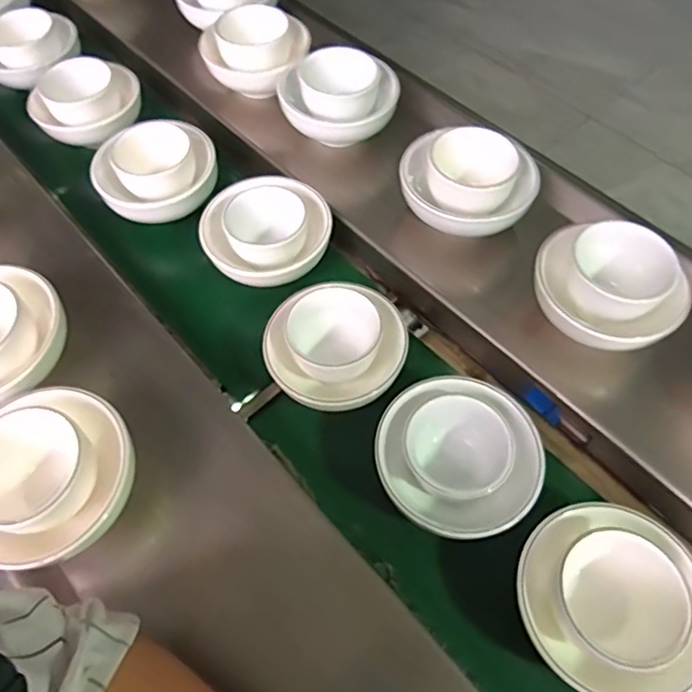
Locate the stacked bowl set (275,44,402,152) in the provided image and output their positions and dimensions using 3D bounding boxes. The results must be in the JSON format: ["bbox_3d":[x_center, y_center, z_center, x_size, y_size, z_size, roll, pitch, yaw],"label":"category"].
[{"bbox_3d":[-0.007,-0.251,0.595,0.116,0.065,0.093,28,89,12],"label":"stacked bowl set"}]

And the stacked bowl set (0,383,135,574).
[{"bbox_3d":[-0.203,0.091,0.390,0.091,0.065,0.106,0,60,0],"label":"stacked bowl set"}]

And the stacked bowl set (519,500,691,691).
[{"bbox_3d":[0.175,0.171,0.384,0.113,0.053,0.120,0,60,0],"label":"stacked bowl set"}]

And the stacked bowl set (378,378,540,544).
[{"bbox_3d":[0.081,0.083,0.425,0.111,0.045,0.114,0,60,0],"label":"stacked bowl set"}]

